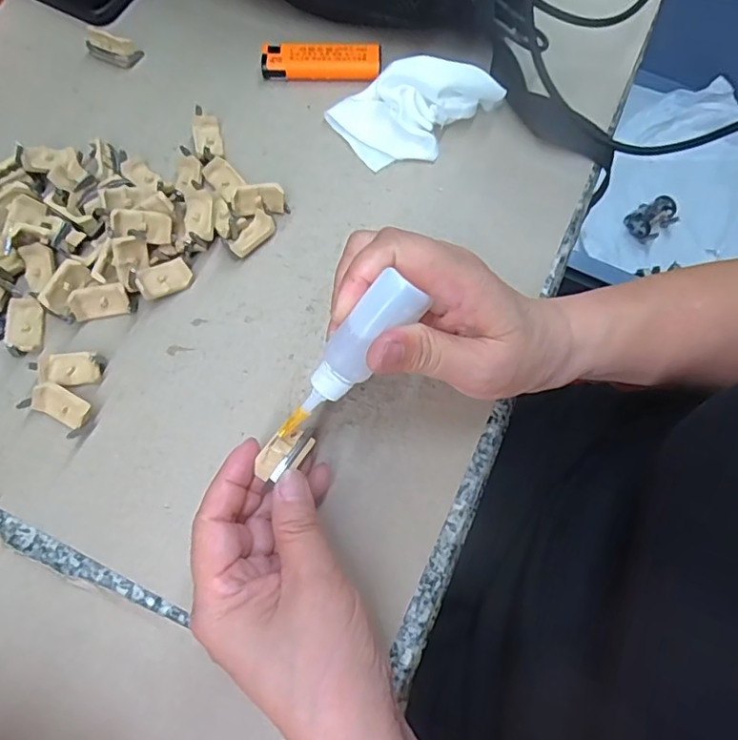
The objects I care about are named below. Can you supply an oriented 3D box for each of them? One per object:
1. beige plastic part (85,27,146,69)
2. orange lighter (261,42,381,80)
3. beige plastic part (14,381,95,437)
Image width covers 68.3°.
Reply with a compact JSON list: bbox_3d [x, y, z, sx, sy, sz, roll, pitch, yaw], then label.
[{"bbox_3d":[-0.178,-0.222,0.375,0.036,0.017,0.014,14,72,4],"label":"beige plastic part"},{"bbox_3d":[-0.033,-0.212,0.376,0.080,0.016,0.024,5,72,2],"label":"orange lighter"},{"bbox_3d":[-0.165,0.021,0.293,0.035,0.015,0.019,27,74,9],"label":"beige plastic part"}]

